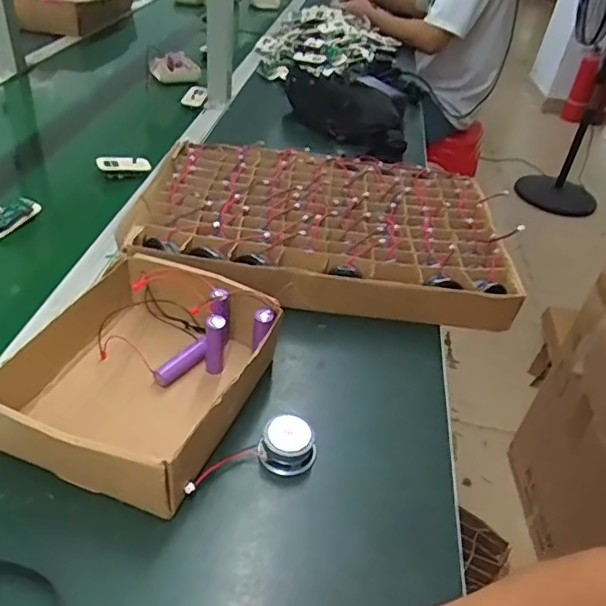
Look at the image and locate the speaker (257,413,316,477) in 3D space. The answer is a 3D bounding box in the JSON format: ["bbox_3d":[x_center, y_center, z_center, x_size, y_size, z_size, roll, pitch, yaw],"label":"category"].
[{"bbox_3d":[-0.013,0.125,0.494,0.048,0.033,0.042,11,38,4],"label":"speaker"}]

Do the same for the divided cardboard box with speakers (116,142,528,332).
[{"bbox_3d":[0.018,-0.104,0.764,0.462,0.069,0.347,4,38,-4],"label":"divided cardboard box with speakers"}]

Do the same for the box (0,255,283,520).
[{"bbox_3d":[-0.147,0.060,0.516,0.198,0.072,0.233,19,39,14],"label":"box"}]

